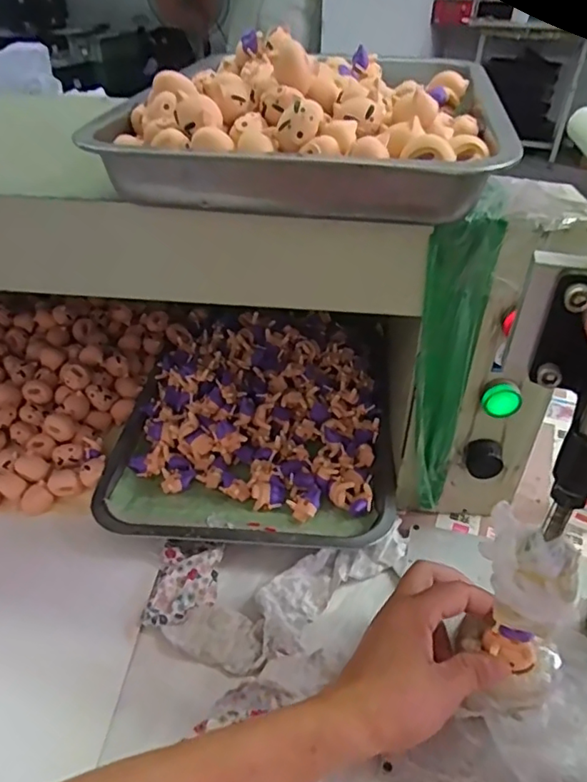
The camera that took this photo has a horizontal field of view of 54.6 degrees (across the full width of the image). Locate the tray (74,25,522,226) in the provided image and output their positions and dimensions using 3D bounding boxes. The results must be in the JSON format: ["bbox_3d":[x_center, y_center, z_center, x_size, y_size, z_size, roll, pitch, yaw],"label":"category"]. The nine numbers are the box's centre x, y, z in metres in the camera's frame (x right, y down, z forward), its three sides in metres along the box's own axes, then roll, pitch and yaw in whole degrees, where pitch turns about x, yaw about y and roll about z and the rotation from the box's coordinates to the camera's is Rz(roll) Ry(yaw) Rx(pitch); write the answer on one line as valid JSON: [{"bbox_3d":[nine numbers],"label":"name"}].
[{"bbox_3d":[0.002,-0.160,0.349,0.245,0.067,0.129,6,41,5],"label":"tray"}]

